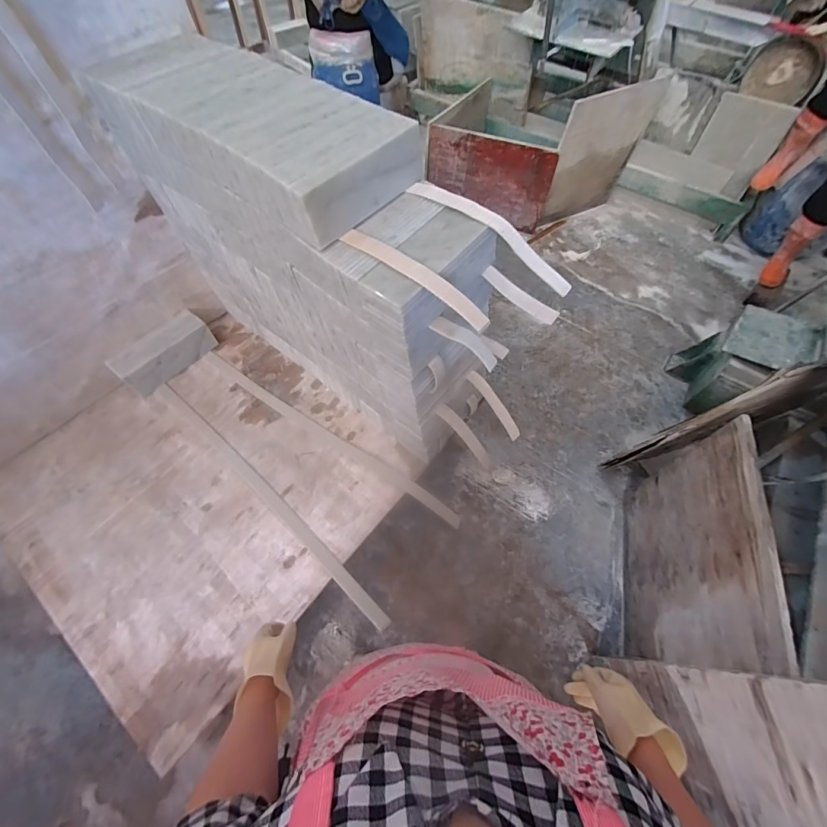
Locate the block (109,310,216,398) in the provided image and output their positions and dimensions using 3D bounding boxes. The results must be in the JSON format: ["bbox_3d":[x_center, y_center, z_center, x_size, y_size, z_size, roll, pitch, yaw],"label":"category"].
[{"bbox_3d":[-0.846,-0.209,1.316,0.131,0.107,0.299,35,66,19],"label":"block"}]

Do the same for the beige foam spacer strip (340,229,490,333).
[{"bbox_3d":[0.001,-0.252,0.710,0.321,0.051,0.041,34,66,19],"label":"beige foam spacer strip"}]

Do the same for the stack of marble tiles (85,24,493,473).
[{"bbox_3d":[-0.245,-0.393,1.065,1.096,0.727,0.317,35,66,19],"label":"stack of marble tiles"}]

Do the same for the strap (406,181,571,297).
[{"bbox_3d":[0.159,-0.367,0.767,0.388,0.058,0.043,38,66,4],"label":"strap"}]

